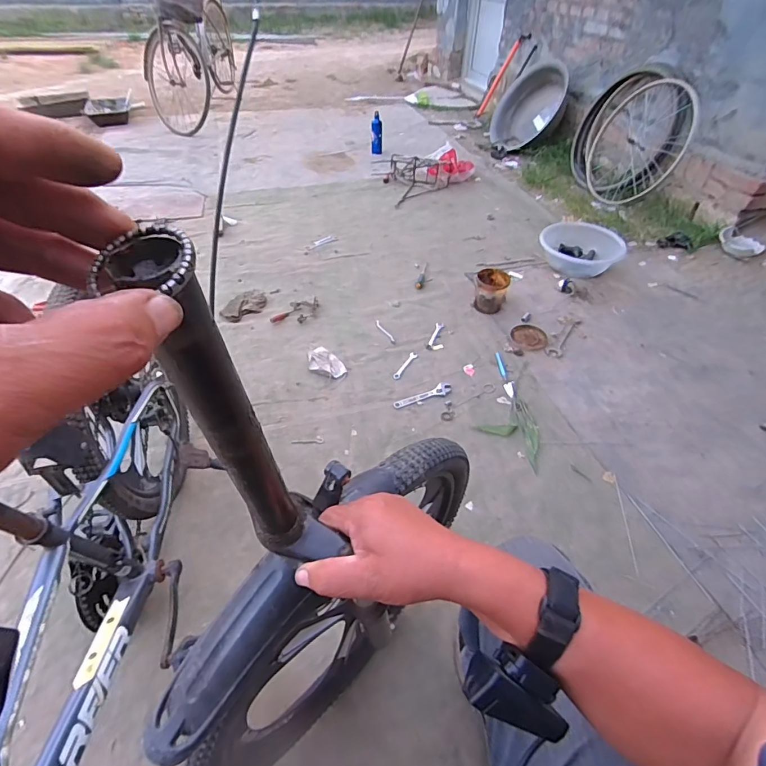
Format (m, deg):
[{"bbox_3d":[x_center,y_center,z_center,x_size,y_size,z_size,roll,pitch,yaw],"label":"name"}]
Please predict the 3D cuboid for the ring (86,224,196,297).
[{"bbox_3d":[-0.087,-0.046,0.160,0.038,0.004,0.033,-2,68,12],"label":"ring"}]

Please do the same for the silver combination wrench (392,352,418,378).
[{"bbox_3d":[0.074,-0.058,1.446,0.031,0.012,0.137,26,51,21],"label":"silver combination wrench"}]

